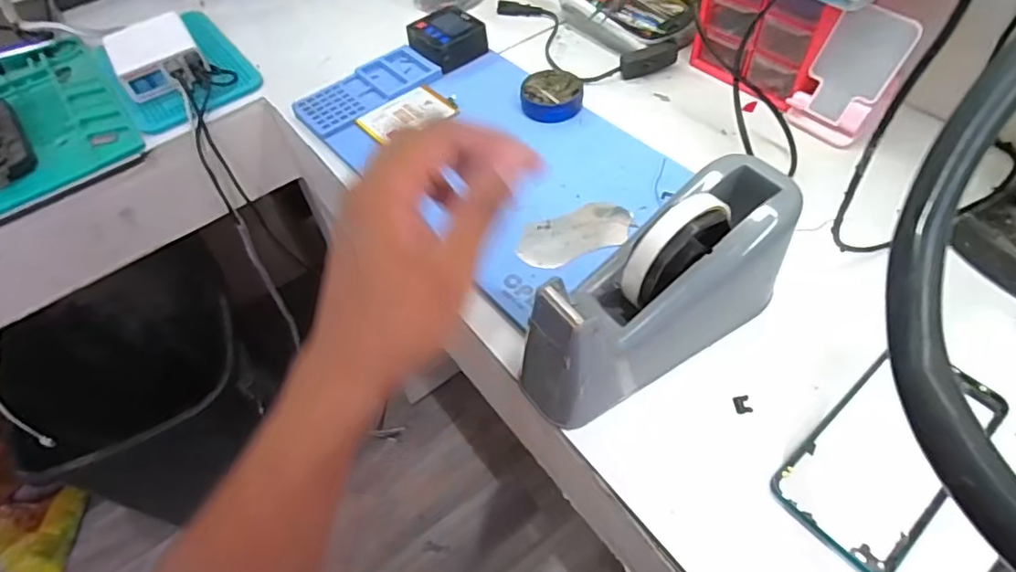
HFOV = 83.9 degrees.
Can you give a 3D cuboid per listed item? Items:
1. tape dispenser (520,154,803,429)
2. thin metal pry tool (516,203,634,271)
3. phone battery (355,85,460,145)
[{"bbox_3d":[0.100,0.005,0.370,0.201,0.106,0.074,-34,58,-19],"label":"tape dispenser"},{"bbox_3d":[0.056,-0.043,0.469,0.099,0.004,0.046,-22,61,-14],"label":"thin metal pry tool"},{"bbox_3d":[-0.102,-0.174,0.578,0.090,0.006,0.062,-33,57,-18],"label":"phone battery"}]

